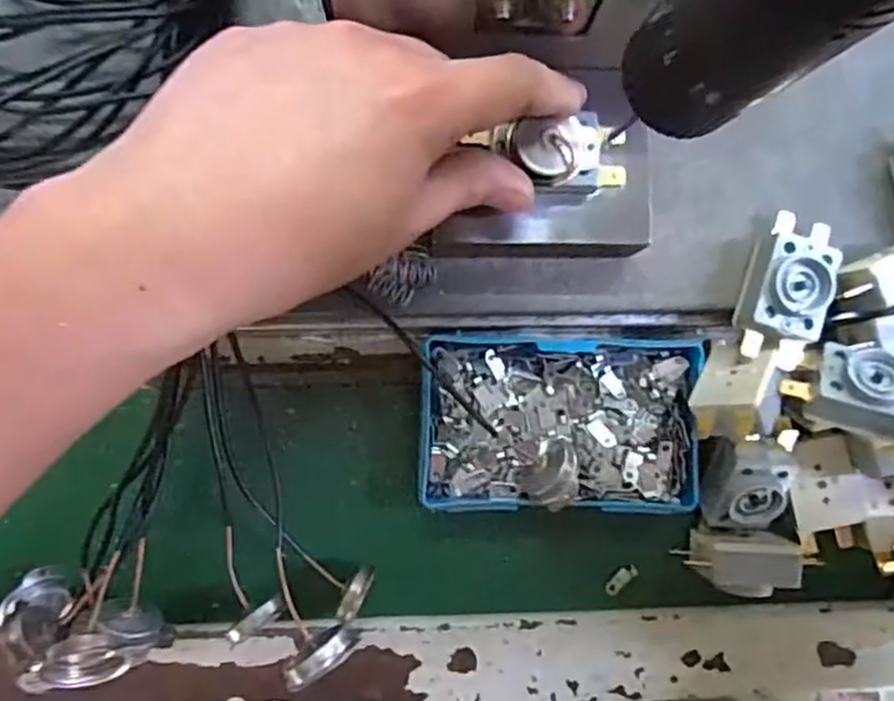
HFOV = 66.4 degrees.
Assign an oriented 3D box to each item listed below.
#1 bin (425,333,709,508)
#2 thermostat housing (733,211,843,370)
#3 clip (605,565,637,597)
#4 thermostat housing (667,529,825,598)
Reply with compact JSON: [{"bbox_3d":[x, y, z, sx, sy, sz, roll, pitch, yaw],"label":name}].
[{"bbox_3d":[0.047,0.031,0.282,0.113,0.031,0.068,2,88,-4],"label":"bin"},{"bbox_3d":[0.132,-0.022,0.265,0.027,0.021,0.054,13,87,-3],"label":"thermostat housing"},{"bbox_3d":[0.077,0.101,0.302,0.017,0.004,0.007,-41,91,-4],"label":"clip"},{"bbox_3d":[0.129,0.090,0.291,0.057,0.020,0.022,6,88,-3],"label":"thermostat housing"}]

